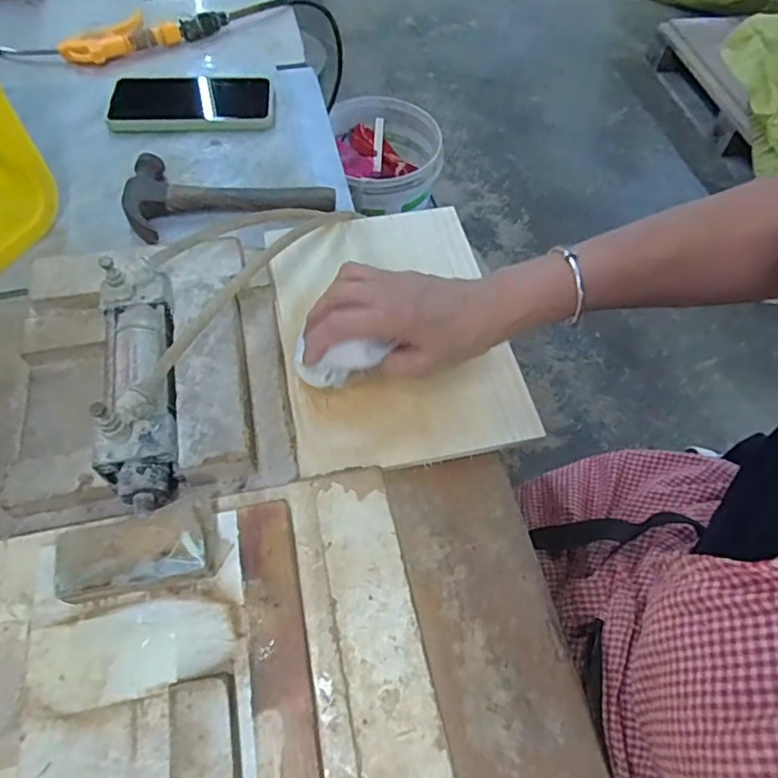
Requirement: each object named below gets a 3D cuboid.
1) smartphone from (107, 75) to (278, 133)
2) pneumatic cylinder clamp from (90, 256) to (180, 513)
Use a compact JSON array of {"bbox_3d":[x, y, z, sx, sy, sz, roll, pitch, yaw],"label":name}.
[{"bbox_3d":[-0.209,-0.308,0.609,0.166,0.013,0.091,-2,59,-4],"label":"smartphone"},{"bbox_3d":[-0.162,-0.006,0.369,0.047,0.067,0.157,-10,60,-9],"label":"pneumatic cylinder clamp"}]

